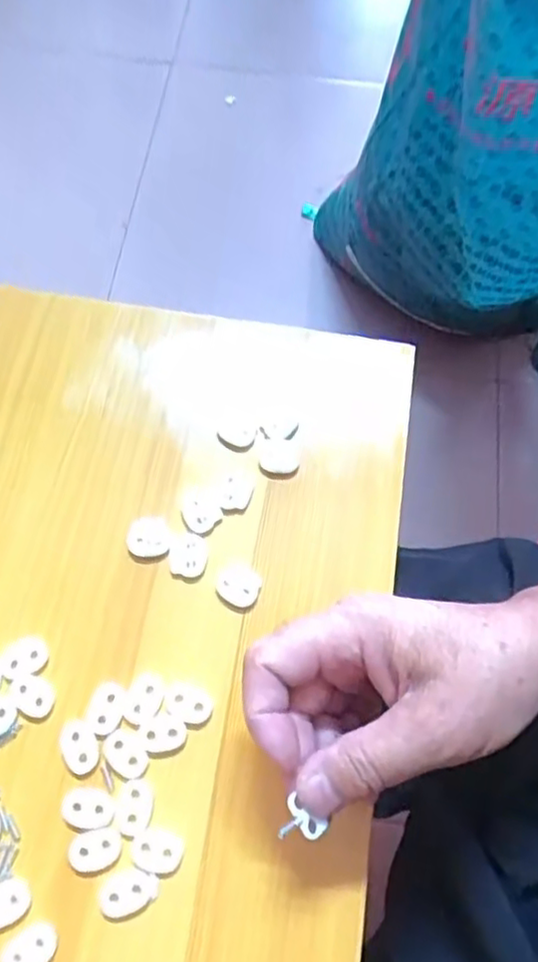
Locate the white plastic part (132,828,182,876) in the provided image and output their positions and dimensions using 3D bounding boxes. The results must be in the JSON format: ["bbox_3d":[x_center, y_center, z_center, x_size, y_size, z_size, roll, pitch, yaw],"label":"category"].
[{"bbox_3d":[-0.050,0.167,0.296,0.022,0.004,0.017,18,70,6],"label":"white plastic part"}]

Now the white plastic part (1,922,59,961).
[{"bbox_3d":[-0.103,0.200,0.280,0.023,0.004,0.016,-37,74,-13],"label":"white plastic part"}]

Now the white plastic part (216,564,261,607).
[{"bbox_3d":[-0.016,0.054,0.340,0.022,0.004,0.020,17,70,6],"label":"white plastic part"}]

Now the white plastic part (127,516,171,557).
[{"bbox_3d":[-0.064,0.029,0.348,0.022,0.004,0.021,-6,70,-3],"label":"white plastic part"}]

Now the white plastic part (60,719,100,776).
[{"bbox_3d":[-0.090,0.126,0.310,0.016,0.004,0.025,-23,71,-9],"label":"white plastic part"}]

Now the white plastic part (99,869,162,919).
[{"bbox_3d":[-0.062,0.181,0.289,0.026,0.004,0.016,-24,72,-9],"label":"white plastic part"}]

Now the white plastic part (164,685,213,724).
[{"bbox_3d":[-0.039,0.108,0.319,0.023,0.004,0.015,26,71,8],"label":"white plastic part"}]

